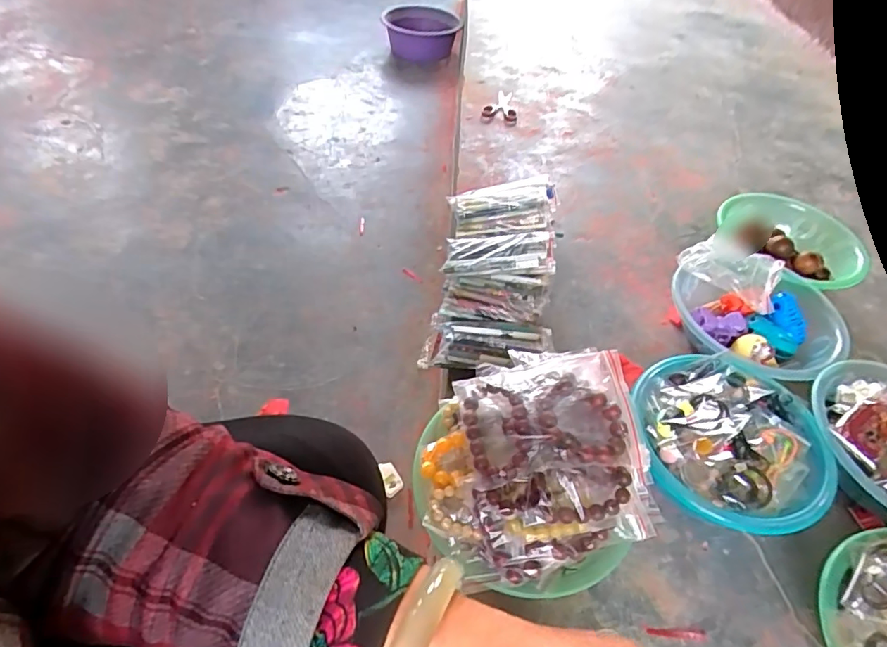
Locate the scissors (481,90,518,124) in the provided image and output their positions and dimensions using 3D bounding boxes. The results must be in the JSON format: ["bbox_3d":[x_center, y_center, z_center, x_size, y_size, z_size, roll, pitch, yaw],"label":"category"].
[{"bbox_3d":[0.137,-0.510,1.217,0.078,0.011,0.153,11,49,4],"label":"scissors"}]

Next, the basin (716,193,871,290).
[{"bbox_3d":[0.585,-0.121,0.885,0.208,0.087,0.209,3,49,-3],"label":"basin"}]

